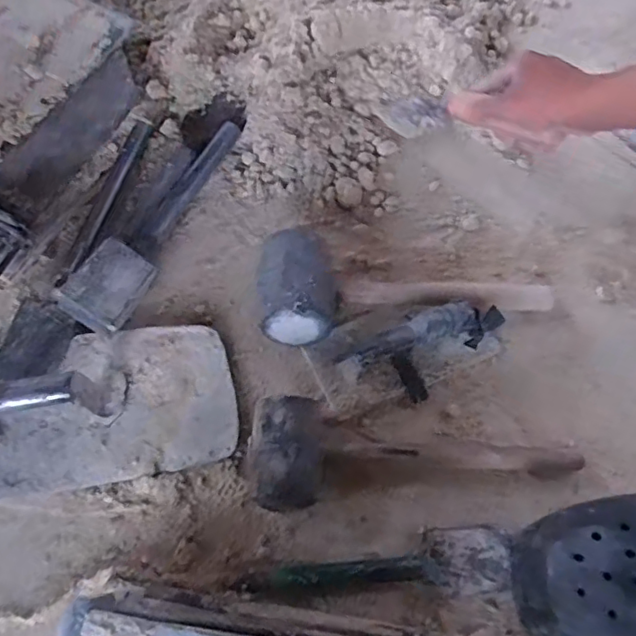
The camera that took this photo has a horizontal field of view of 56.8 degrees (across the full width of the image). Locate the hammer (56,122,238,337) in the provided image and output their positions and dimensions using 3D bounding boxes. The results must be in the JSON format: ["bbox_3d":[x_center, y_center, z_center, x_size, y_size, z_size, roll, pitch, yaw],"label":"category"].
[{"bbox_3d":[-0.154,-0.105,0.581,0.059,0.050,0.256,23,70,7],"label":"hammer"}]

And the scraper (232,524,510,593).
[{"bbox_3d":[0.048,0.205,0.484,0.216,0.023,0.048,-5,69,-3],"label":"scraper"}]

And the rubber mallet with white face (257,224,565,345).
[{"bbox_3d":[0.086,-0.021,0.573,0.294,0.063,0.104,3,68,-18],"label":"rubber mallet with white face"}]

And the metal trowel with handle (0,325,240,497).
[{"bbox_3d":[-0.191,0.069,0.511,0.228,0.069,0.138,-10,70,-5],"label":"metal trowel with handle"}]

